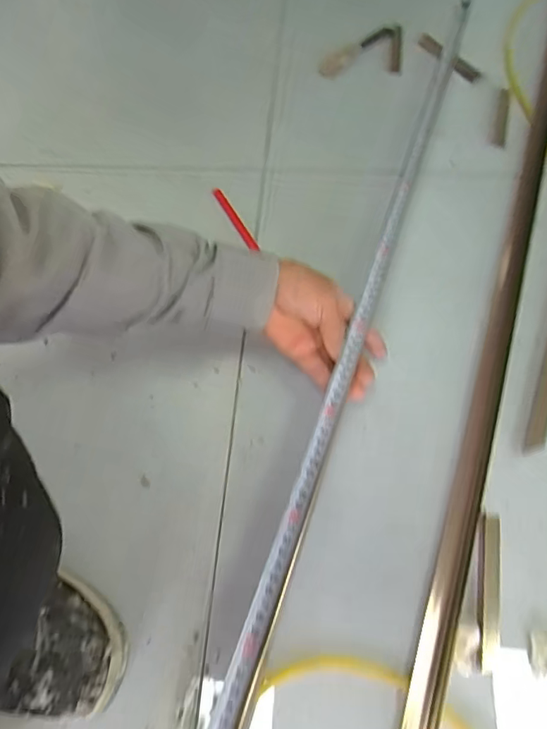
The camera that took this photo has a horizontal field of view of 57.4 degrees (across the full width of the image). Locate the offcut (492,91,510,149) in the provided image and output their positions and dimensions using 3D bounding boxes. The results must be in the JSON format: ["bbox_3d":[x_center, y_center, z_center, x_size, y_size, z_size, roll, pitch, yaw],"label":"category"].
[{"bbox_3d":[0.319,-0.345,0.699,0.015,0.009,0.096,11,75,8],"label":"offcut"}]

